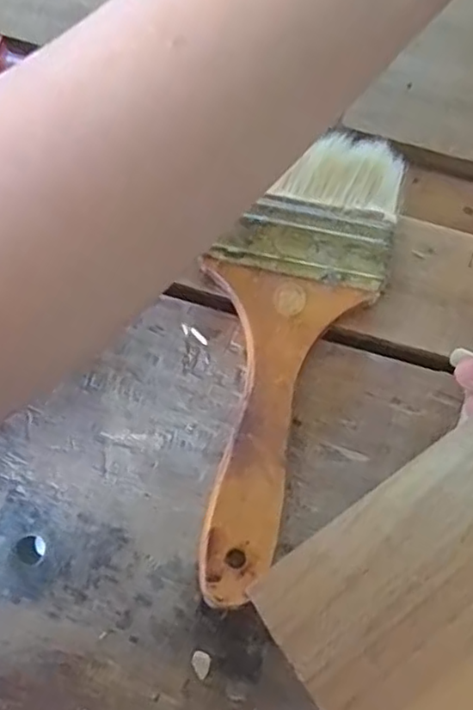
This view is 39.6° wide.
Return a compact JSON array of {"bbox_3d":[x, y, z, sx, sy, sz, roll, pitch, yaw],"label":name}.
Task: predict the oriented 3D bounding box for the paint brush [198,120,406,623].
[{"bbox_3d":[0.014,-0.001,0.256,0.062,0.016,0.183,17,82,4],"label":"paint brush"}]

